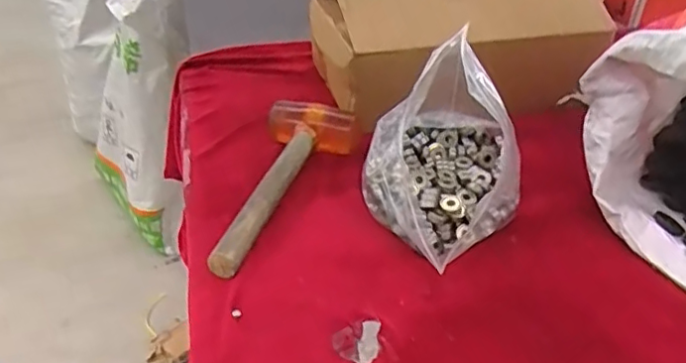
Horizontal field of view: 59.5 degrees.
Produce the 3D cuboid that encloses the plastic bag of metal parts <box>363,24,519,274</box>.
[{"bbox_3d":[0.101,-0.040,0.606,0.157,0.166,0.236,15,36,19],"label":"plastic bag of metal parts"}]

